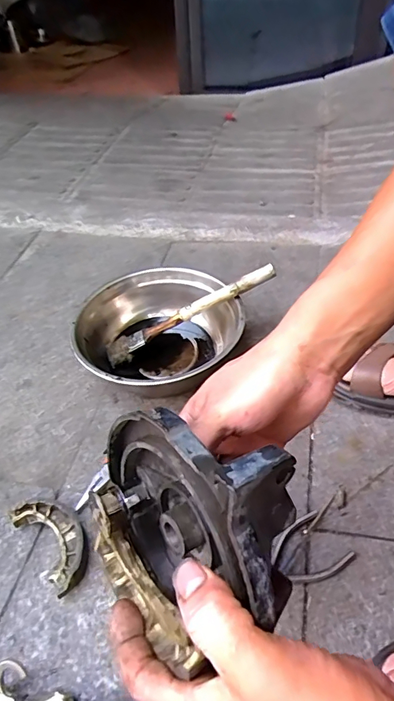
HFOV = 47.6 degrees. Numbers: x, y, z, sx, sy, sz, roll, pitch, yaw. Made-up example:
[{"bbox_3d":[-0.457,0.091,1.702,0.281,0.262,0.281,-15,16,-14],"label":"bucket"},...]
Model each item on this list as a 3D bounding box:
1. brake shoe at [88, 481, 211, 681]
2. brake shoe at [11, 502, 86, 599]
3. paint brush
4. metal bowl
[{"bbox_3d":[-0.037,0.140,0.273,0.028,0.049,0.113,-28,55,-20],"label":"brake shoe"},{"bbox_3d":[-0.157,0.210,0.500,0.054,0.027,0.112,-35,53,-25],"label":"brake shoe"},{"bbox_3d":[-0.015,-0.060,0.684,0.284,0.020,0.045,-27,47,8],"label":"paint brush"},{"bbox_3d":[-0.059,-0.022,0.682,0.235,0.078,0.239,-3,46,3],"label":"metal bowl"}]

